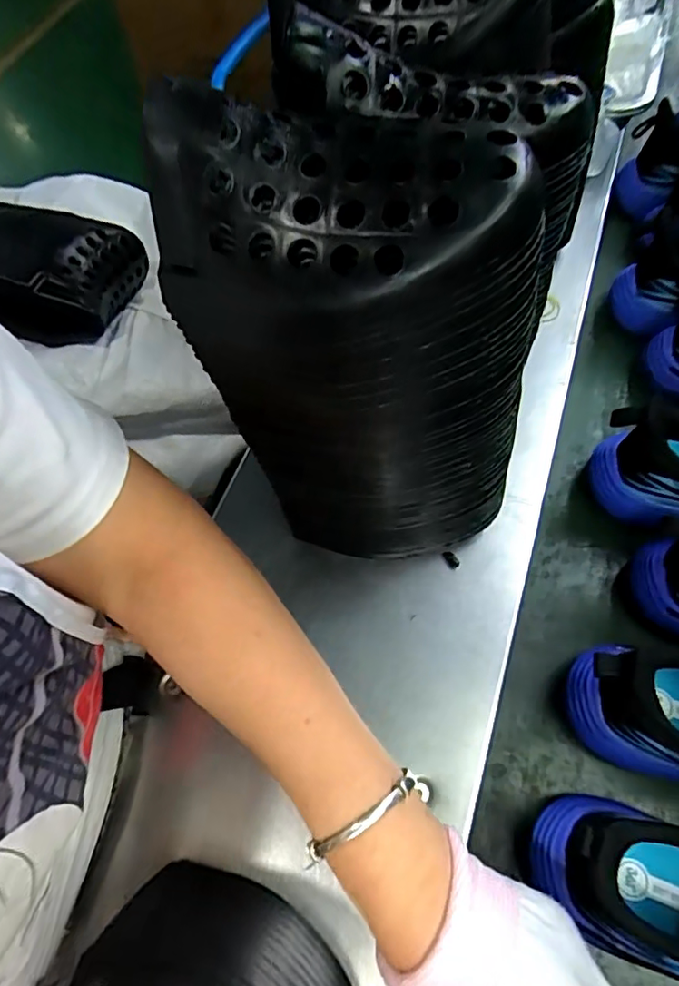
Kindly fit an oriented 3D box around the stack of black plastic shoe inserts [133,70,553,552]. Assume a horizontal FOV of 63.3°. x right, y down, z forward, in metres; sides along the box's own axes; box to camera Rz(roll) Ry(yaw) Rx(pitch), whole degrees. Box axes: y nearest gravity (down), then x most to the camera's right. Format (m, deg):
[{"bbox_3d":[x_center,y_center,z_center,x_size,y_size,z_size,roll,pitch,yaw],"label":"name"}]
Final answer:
[{"bbox_3d":[0.017,-0.048,0.306,0.165,0.270,0.074,17,70,13],"label":"stack of black plastic shoe inserts"}]

